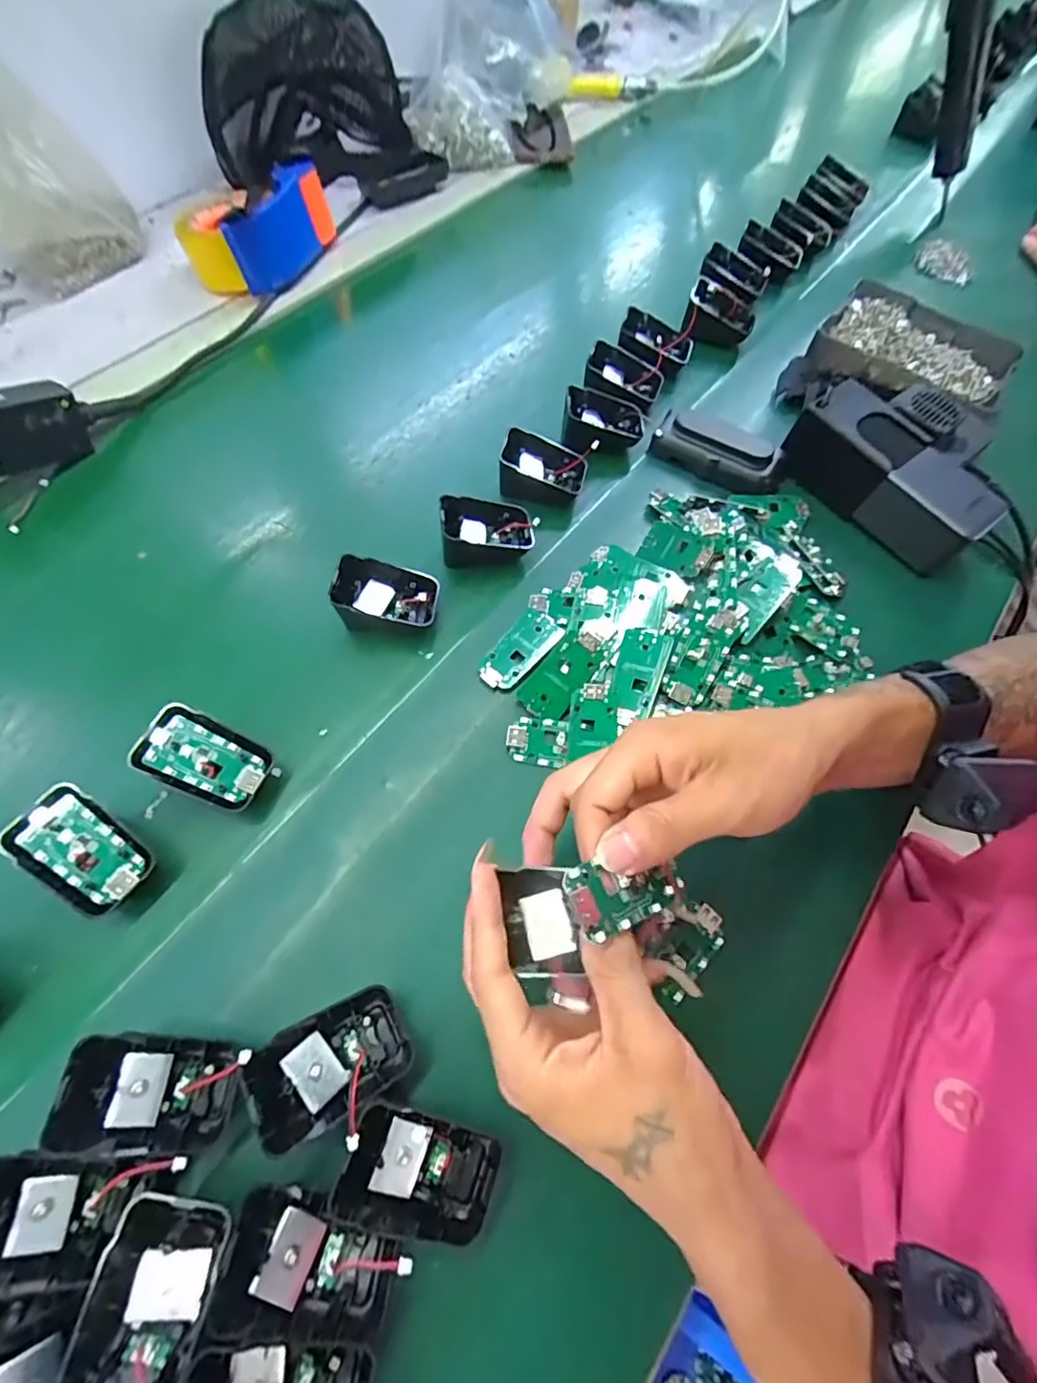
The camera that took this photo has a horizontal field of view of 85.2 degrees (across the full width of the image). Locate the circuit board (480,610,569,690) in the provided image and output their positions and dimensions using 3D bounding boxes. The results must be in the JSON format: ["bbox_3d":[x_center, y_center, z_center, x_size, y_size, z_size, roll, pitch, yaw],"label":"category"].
[{"bbox_3d":[0.002,-0.029,0.383,0.032,0.009,0.065,38,70,15],"label":"circuit board"}]

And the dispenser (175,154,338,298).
[{"bbox_3d":[-0.270,-0.477,0.586,0.091,0.068,0.141,24,67,10],"label":"dispenser"}]

